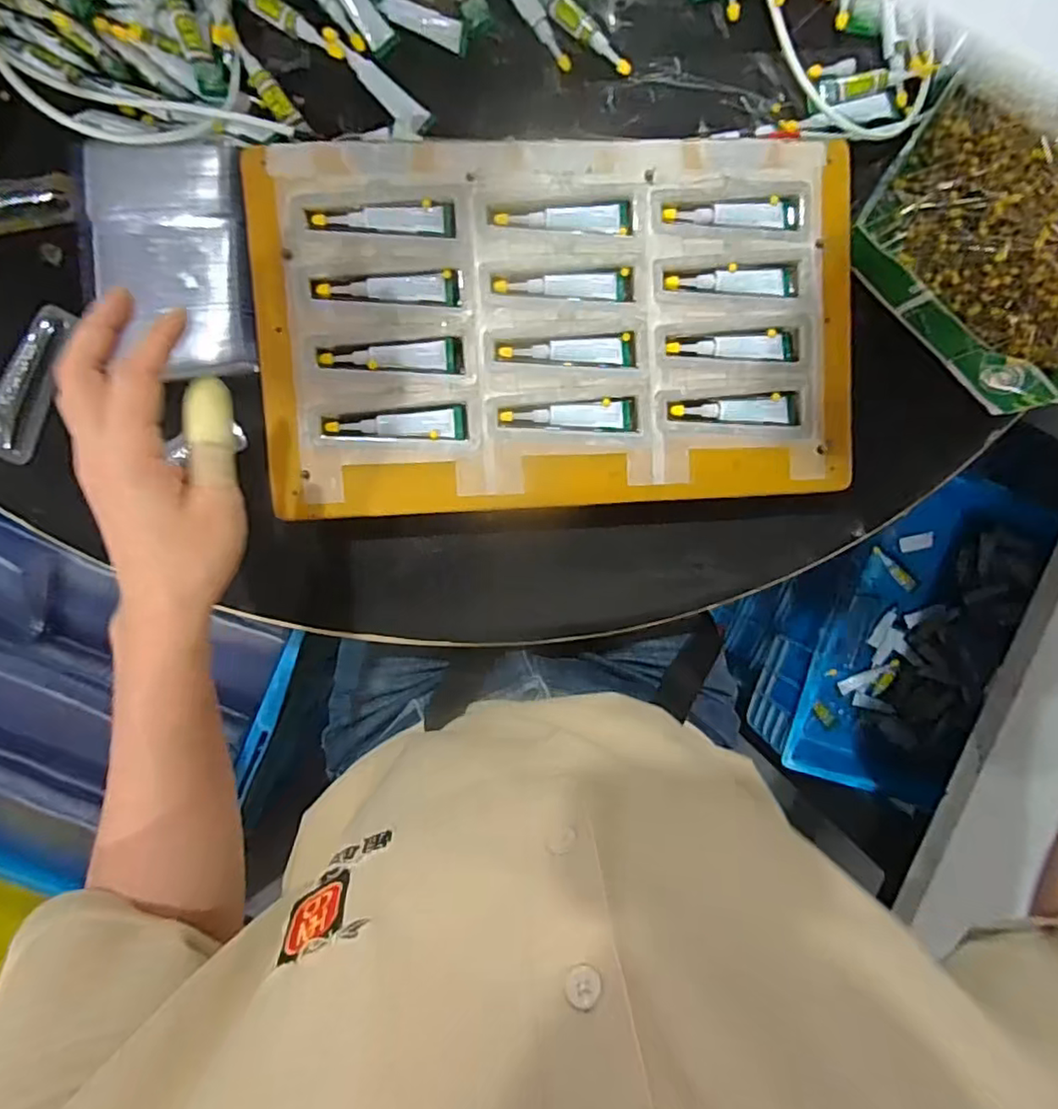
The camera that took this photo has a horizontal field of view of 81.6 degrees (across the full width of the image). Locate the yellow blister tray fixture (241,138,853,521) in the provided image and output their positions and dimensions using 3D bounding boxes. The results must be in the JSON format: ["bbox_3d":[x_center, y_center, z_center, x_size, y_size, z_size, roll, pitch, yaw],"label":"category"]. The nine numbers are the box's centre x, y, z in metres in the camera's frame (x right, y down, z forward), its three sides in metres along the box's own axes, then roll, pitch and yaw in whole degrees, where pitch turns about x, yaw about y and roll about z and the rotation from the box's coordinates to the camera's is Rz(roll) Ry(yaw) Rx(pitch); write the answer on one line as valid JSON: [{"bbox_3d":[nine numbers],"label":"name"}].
[{"bbox_3d":[0.022,-0.146,0.407,0.376,0.043,0.228,-3,96,-3],"label":"yellow blister tray fixture"}]

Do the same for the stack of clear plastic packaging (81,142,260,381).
[{"bbox_3d":[-0.221,-0.182,0.381,0.100,0.013,0.137,-5,96,-4],"label":"stack of clear plastic packaging"}]

